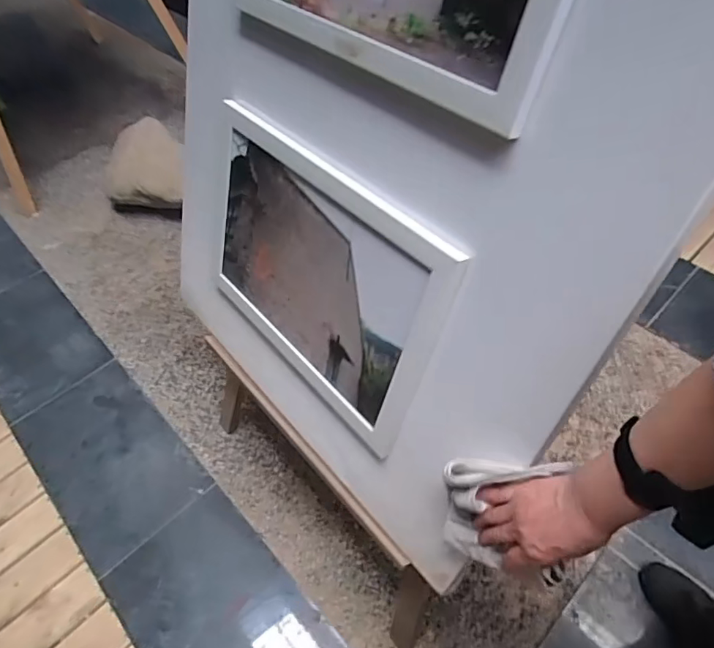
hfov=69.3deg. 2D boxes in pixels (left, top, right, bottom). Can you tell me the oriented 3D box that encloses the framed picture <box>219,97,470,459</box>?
[{"bbox_3d":[-0.070,-0.072,0.736,0.018,0.321,0.448,-19,48,-38],"label":"framed picture"}]

